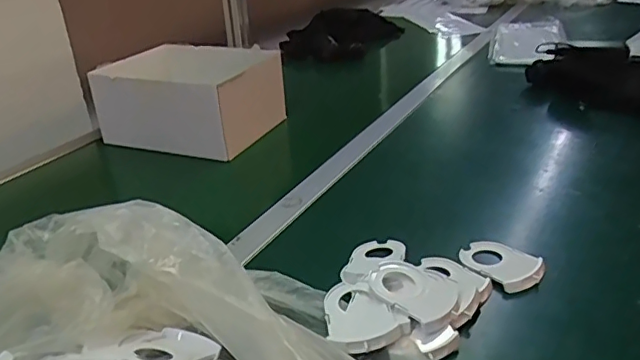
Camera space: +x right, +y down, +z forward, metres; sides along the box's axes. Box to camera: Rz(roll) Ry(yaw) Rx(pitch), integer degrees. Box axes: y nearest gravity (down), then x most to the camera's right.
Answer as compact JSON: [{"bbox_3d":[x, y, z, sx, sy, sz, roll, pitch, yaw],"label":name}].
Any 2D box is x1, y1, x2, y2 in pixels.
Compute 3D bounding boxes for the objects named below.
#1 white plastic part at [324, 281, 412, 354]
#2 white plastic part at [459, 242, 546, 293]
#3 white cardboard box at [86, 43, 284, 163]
[{"bbox_3d":[0.030,0.118,0.471,0.061,0.017,0.075,-20,31,-30],"label":"white plastic part"},{"bbox_3d":[0.180,0.082,0.550,0.056,0.013,0.078,-22,32,-33],"label":"white plastic part"},{"bbox_3d":[-0.194,-0.132,0.877,0.235,0.120,0.190,9,29,25],"label":"white cardboard box"}]

